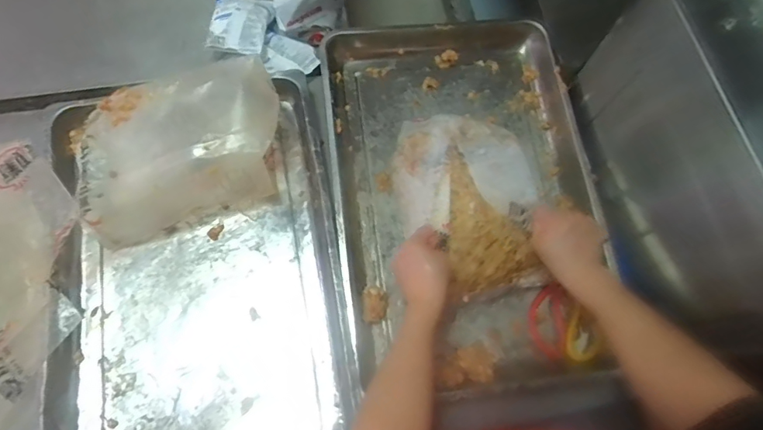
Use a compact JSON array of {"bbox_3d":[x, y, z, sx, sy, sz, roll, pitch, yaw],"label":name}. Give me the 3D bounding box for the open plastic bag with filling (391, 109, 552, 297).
[{"bbox_3d":[0.127,-0.036,0.671,0.187,0.083,0.284,-8,70,-6],"label":"open plastic bag with filling"}]

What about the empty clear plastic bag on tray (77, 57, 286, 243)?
[{"bbox_3d":[-0.289,-0.089,0.676,0.300,0.132,0.179,-17,72,-9],"label":"empty clear plastic bag on tray"}]

